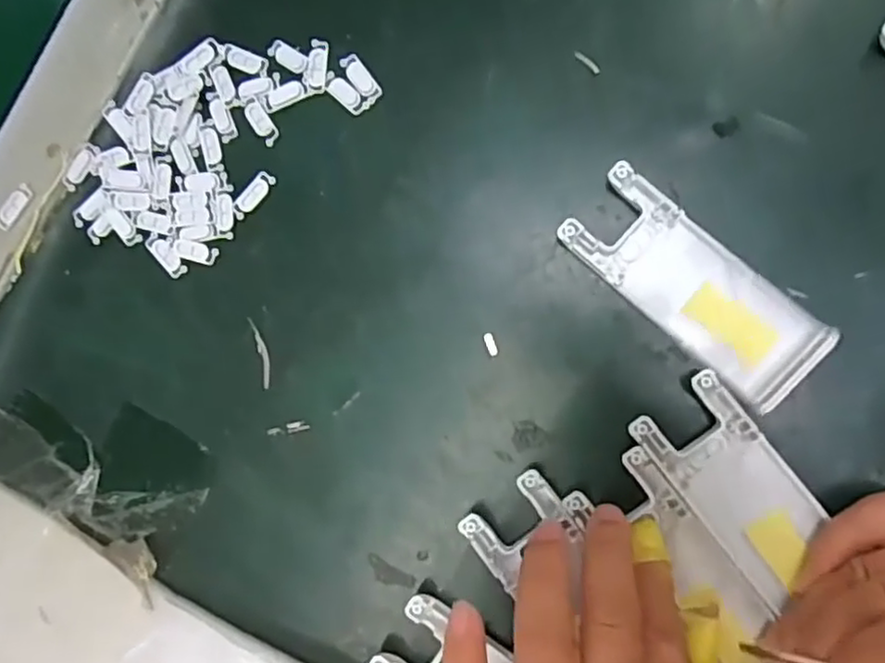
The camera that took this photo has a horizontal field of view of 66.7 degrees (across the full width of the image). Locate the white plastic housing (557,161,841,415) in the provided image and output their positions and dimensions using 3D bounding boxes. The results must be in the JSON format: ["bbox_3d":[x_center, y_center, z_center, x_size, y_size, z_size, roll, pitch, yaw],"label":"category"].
[{"bbox_3d":[0.098,-0.018,0.264,0.104,0.009,0.041,43,95,8],"label":"white plastic housing"}]

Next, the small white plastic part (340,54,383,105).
[{"bbox_3d":[-0.036,-0.111,0.292,0.009,0.004,0.023,-36,83,6],"label":"small white plastic part"}]

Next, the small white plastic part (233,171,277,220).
[{"bbox_3d":[-0.084,-0.061,0.297,0.008,0.004,0.024,45,95,8],"label":"small white plastic part"}]

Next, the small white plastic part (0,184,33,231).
[{"bbox_3d":[-0.196,-0.057,0.308,0.006,0.006,0.023,37,94,9],"label":"small white plastic part"}]

